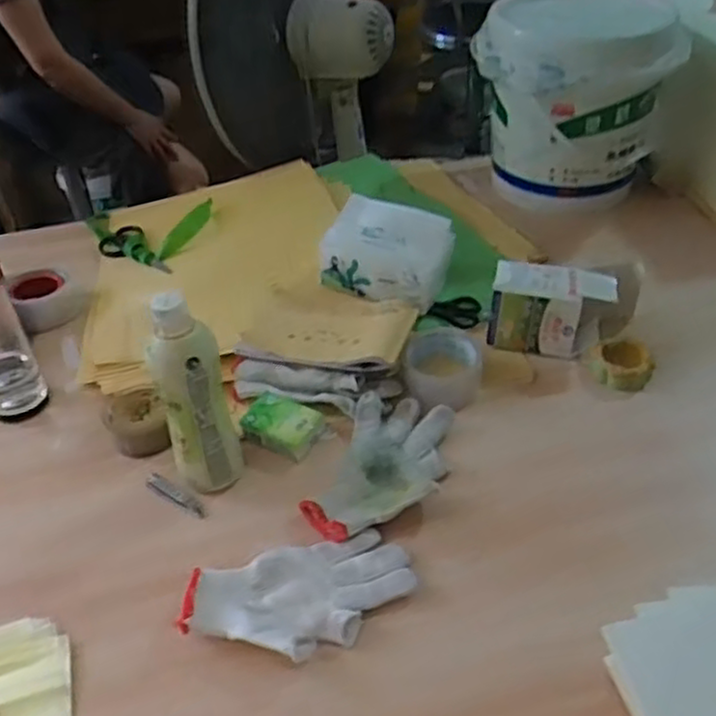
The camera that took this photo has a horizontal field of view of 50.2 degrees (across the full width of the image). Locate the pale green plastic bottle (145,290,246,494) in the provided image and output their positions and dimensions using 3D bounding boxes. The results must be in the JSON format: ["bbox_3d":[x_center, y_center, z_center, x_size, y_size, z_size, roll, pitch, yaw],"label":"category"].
[{"bbox_3d":[-0.151,0.035,0.699,0.063,0.199,0.051,-16,44,-16],"label":"pale green plastic bottle"}]

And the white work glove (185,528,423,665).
[{"bbox_3d":[-0.046,0.200,0.644,0.189,0.030,0.101,-12,42,-8],"label":"white work glove"}]

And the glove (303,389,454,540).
[{"bbox_3d":[0.027,0.103,0.752,0.107,0.024,0.187,13,45,20],"label":"glove"}]

